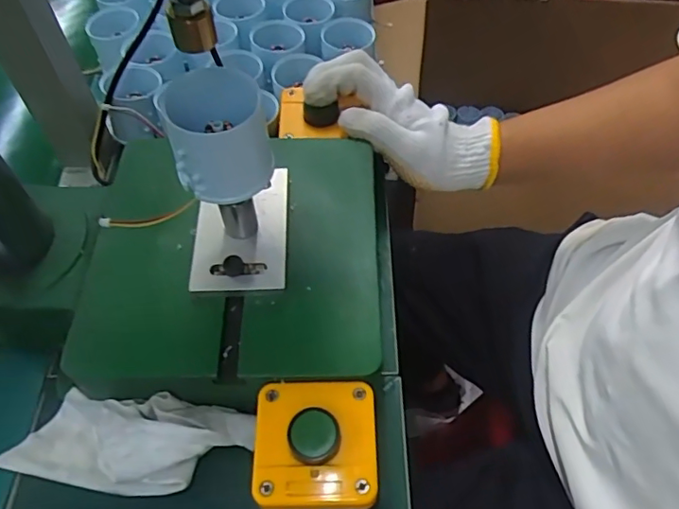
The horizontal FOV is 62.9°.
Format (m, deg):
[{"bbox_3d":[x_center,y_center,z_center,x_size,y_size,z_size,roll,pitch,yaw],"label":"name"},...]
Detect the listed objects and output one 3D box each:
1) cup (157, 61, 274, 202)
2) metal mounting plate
[{"bbox_3d":[-0.067,-0.067,0.302,0.051,0.048,0.057,-18,58,-11],"label":"cup"},{"bbox_3d":[-0.065,-0.015,0.370,0.059,0.015,0.094,-2,57,0],"label":"metal mounting plate"}]

